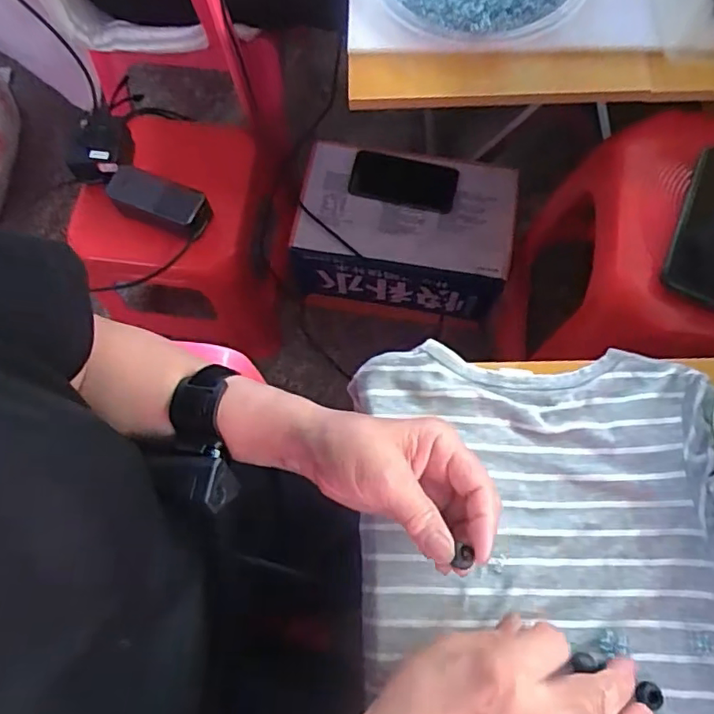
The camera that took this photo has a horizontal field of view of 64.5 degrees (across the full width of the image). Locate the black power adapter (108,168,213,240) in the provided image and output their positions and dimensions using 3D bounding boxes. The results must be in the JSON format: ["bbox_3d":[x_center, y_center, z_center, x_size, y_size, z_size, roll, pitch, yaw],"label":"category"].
[{"bbox_3d":[-0.258,-0.207,0.751,0.136,0.025,0.057,19,94,-3],"label":"black power adapter"}]

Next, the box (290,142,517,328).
[{"bbox_3d":[0.078,-0.202,0.937,0.328,0.152,0.209,9,73,5],"label":"box"}]

